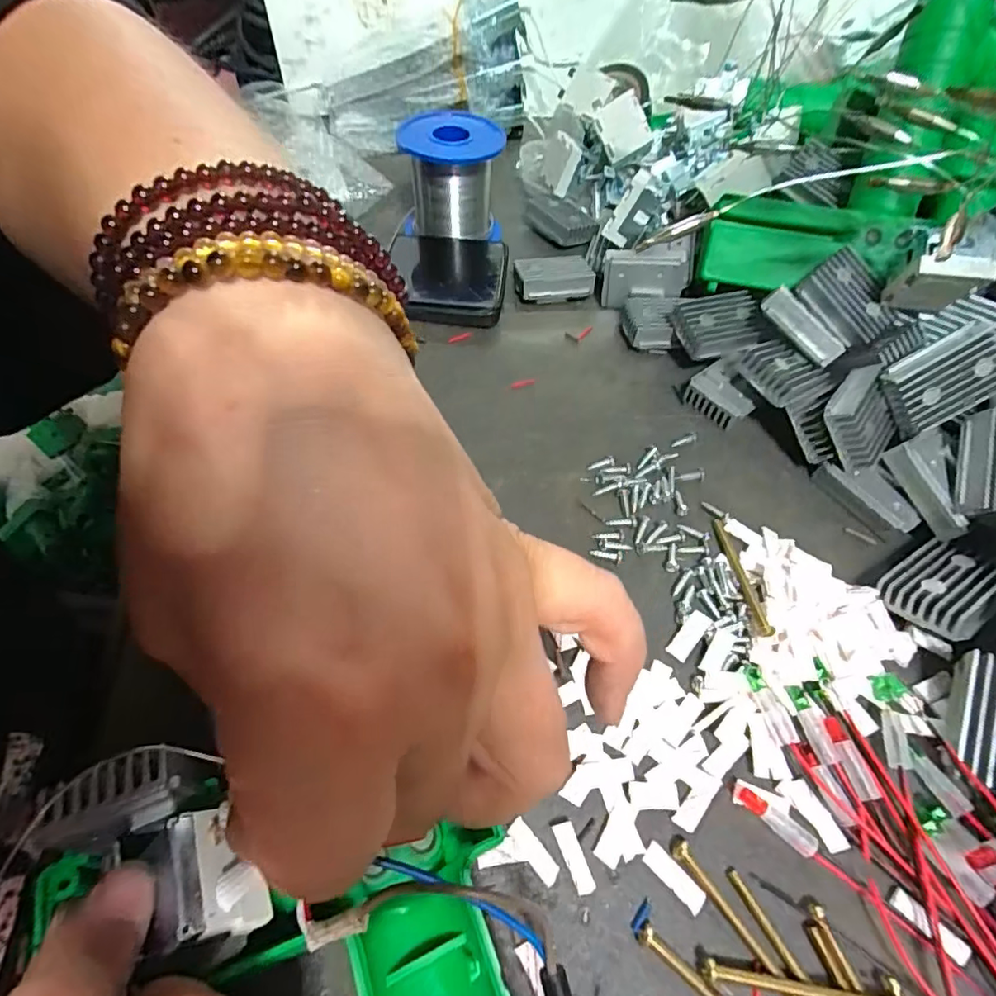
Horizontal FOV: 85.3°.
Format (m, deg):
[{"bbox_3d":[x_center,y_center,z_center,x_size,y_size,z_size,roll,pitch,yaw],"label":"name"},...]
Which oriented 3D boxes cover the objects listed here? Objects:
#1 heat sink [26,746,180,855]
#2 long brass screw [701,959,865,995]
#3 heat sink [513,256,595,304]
[{"bbox_3d":[-0.101,0.079,0.140,0.033,0.018,0.014,-17,57,-13],"label":"heat sink"},{"bbox_3d":[0.087,0.141,0.154,0.056,0.006,0.004,9,56,4],"label":"long brass screw"},{"bbox_3d":[0.034,-0.136,0.334,0.047,0.013,0.030,-1,56,-4],"label":"heat sink"}]

